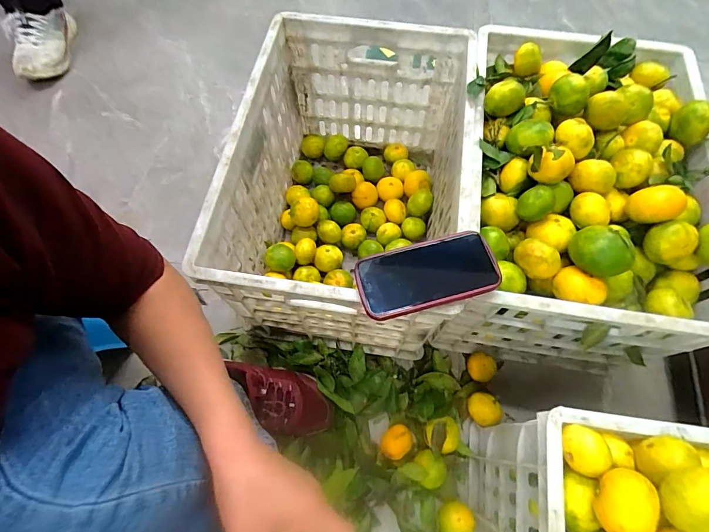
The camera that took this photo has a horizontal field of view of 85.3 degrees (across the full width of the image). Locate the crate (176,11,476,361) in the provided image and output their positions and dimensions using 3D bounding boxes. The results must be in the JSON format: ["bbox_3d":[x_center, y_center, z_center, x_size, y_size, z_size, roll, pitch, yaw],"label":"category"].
[{"bbox_3d":[0.000,-0.131,0.686,0.335,0.329,0.506,9,67,4],"label":"crate"}]

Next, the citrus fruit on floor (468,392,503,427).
[{"bbox_3d":[0.224,0.252,0.673,0.054,0.047,0.051,0,66,0],"label":"citrus fruit on floor"}]

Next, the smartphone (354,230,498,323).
[{"bbox_3d":[0.086,0.008,0.461,0.164,0.013,0.084,-13,67,-6],"label":"smartphone"}]

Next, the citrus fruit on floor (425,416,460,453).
[{"bbox_3d":[0.150,0.293,0.665,0.065,0.045,0.056,-5,67,-2],"label":"citrus fruit on floor"}]

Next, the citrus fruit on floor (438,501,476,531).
[{"bbox_3d":[0.160,0.403,0.610,0.050,0.051,0.054,0,66,0],"label":"citrus fruit on floor"}]

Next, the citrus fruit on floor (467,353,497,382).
[{"bbox_3d":[0.234,0.188,0.713,0.056,0.040,0.049,6,67,3],"label":"citrus fruit on floor"}]

